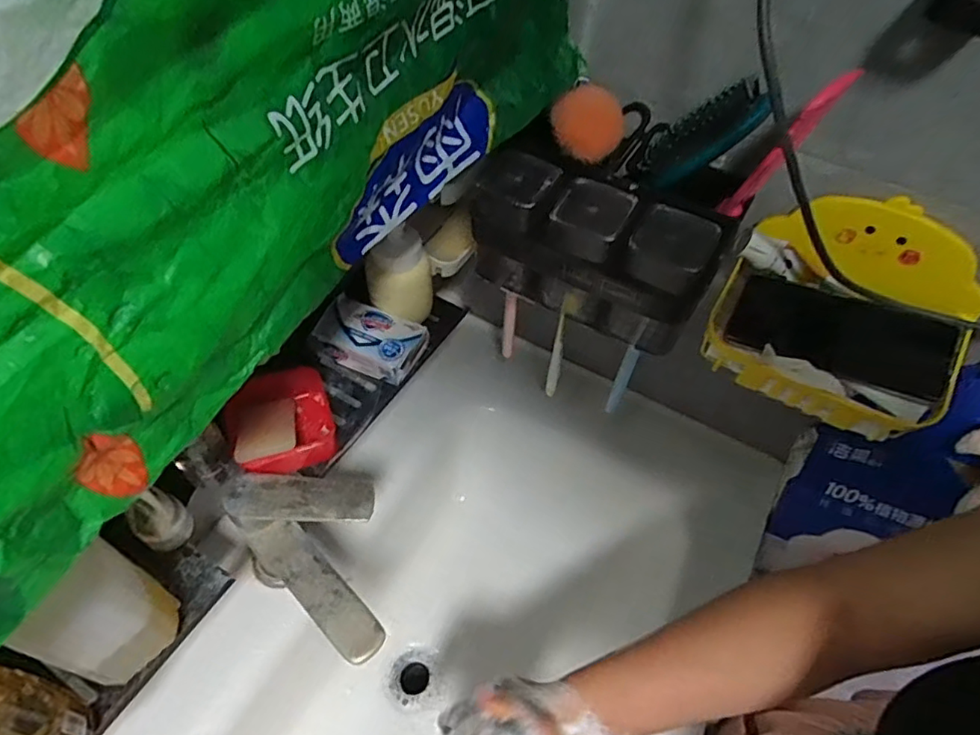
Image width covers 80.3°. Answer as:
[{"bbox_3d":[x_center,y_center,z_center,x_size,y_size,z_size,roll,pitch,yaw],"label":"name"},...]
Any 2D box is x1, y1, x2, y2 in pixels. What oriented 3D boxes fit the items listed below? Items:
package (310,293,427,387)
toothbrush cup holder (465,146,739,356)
[{"bbox_3d":[-0.115,-0.028,0.573,0.098,0.040,0.056,21,53,11],"label":"package"},{"bbox_3d":[0.087,-0.102,0.521,0.209,0.114,0.074,28,54,15],"label":"toothbrush cup holder"}]

